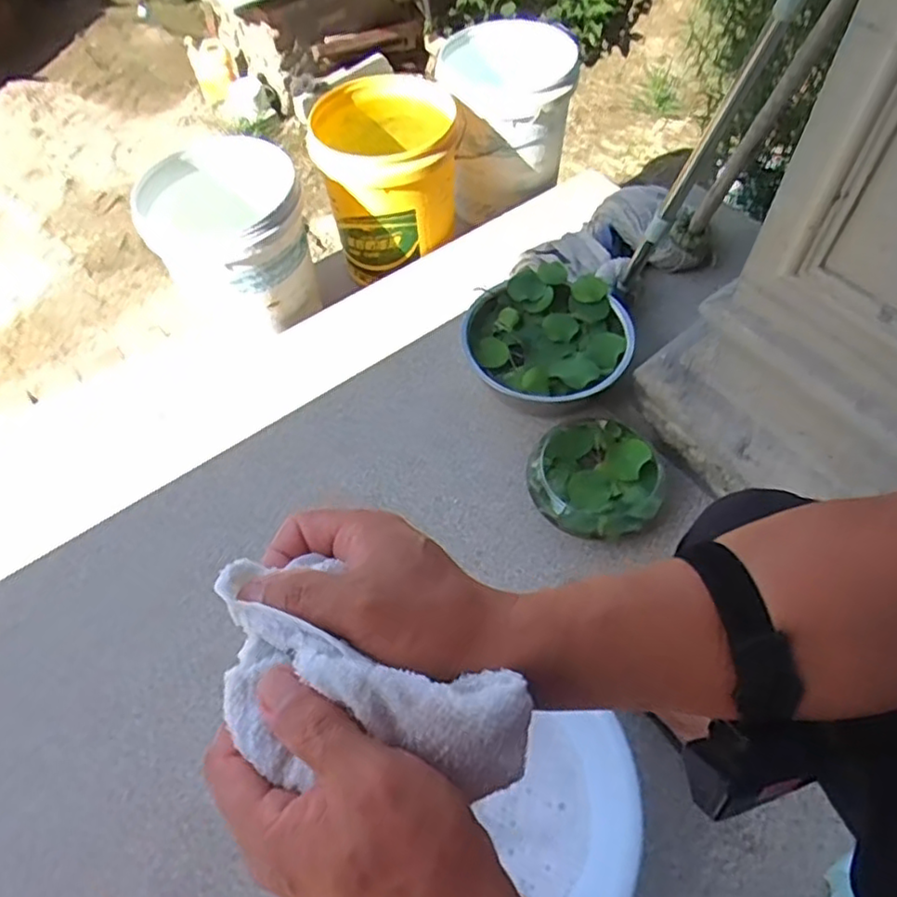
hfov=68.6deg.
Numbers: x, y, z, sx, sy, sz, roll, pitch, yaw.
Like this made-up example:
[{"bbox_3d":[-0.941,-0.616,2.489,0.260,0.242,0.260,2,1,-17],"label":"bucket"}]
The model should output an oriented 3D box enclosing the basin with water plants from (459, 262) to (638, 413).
[{"bbox_3d":[0.166,-0.178,1.103,0.264,0.109,0.302,9,57,8],"label":"basin with water plants"}]

